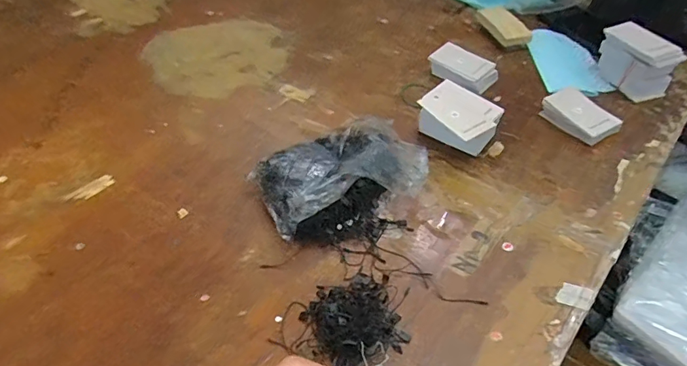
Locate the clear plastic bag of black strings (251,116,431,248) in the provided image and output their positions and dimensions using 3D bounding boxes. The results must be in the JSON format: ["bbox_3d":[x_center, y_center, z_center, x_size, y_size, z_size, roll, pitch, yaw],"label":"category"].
[{"bbox_3d":[0.001,-0.010,0.489,0.169,0.069,0.124,-20,50,-18],"label":"clear plastic bag of black strings"}]

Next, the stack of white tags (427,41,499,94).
[{"bbox_3d":[0.172,-0.166,0.664,0.090,0.028,0.059,35,56,29],"label":"stack of white tags"}]

